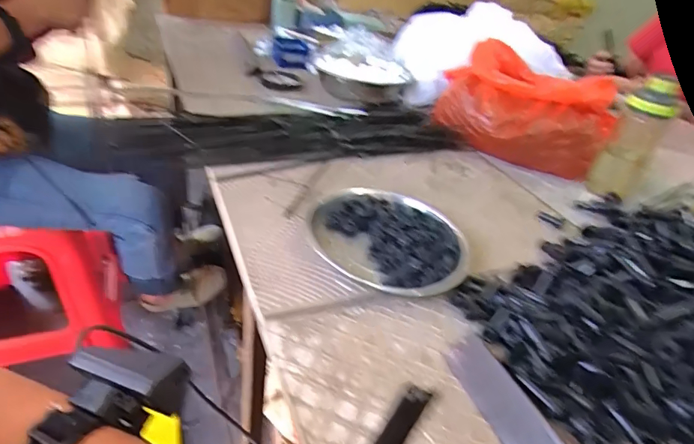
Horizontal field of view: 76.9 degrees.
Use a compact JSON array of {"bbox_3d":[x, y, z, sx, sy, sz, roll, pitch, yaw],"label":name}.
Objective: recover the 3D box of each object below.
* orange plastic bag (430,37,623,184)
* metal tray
[{"bbox_3d":[0.332,-0.210,0.816,0.306,0.148,0.233,9,33,-3],"label":"orange plastic bag"},{"bbox_3d":[0.050,0.013,0.509,0.186,0.019,0.166,26,38,23],"label":"metal tray"}]

